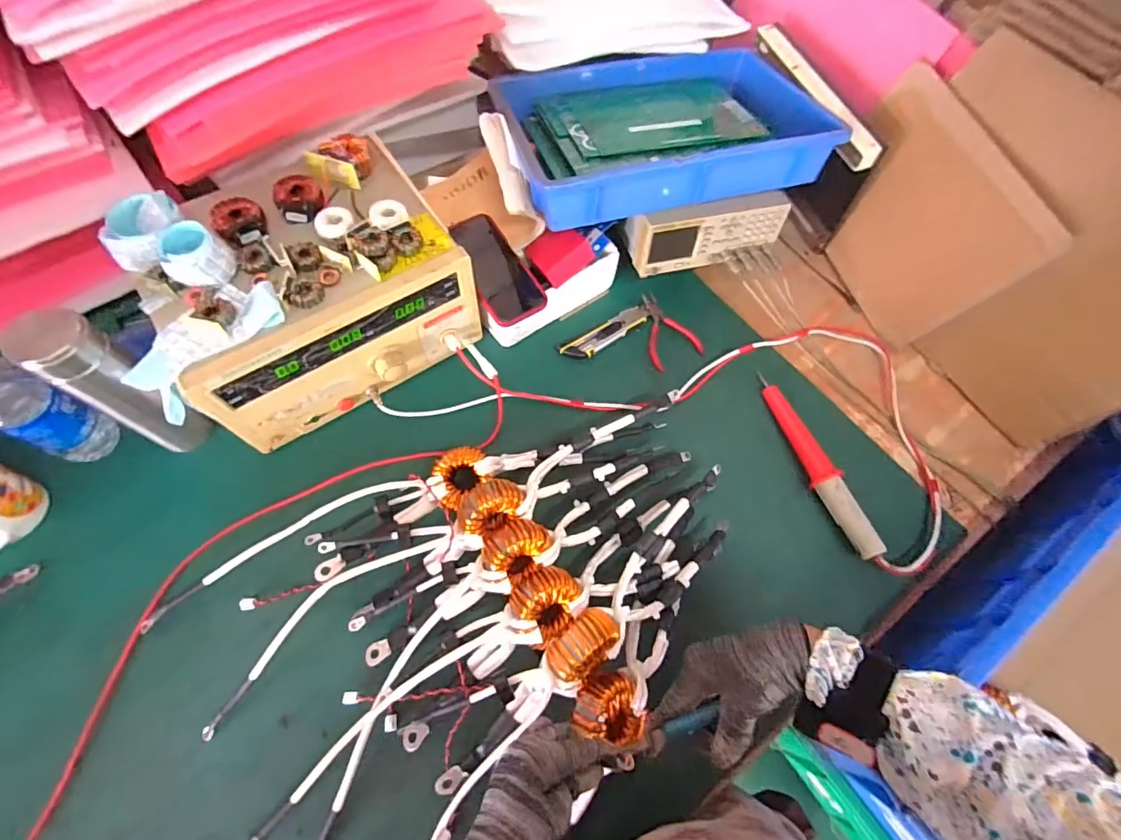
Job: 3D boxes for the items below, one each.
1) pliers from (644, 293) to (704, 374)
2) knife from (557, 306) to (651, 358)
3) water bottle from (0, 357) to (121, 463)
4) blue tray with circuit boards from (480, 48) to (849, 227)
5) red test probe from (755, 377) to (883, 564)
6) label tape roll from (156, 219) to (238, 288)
[{"bbox_3d":[0.153,-0.135,0.716,0.078,0.020,0.118,-23,68,-14],"label":"pliers"},{"bbox_3d":[0.068,-0.129,0.705,0.152,0.017,0.038,-33,71,-17],"label":"knife"},{"bbox_3d":[-0.581,-0.023,0.500,0.075,0.239,0.065,22,65,7],"label":"water bottle"},{"bbox_3d":[0.137,-0.420,0.678,0.428,0.069,0.278,-16,67,-11],"label":"blue tray with circuit boards"},{"bbox_3d":[0.327,0.050,0.616,0.028,0.036,0.255,-14,66,-10],"label":"red test probe"},{"bbox_3d":[-0.366,-0.166,0.481,0.059,0.041,0.055,1,65,-3],"label":"label tape roll"}]

